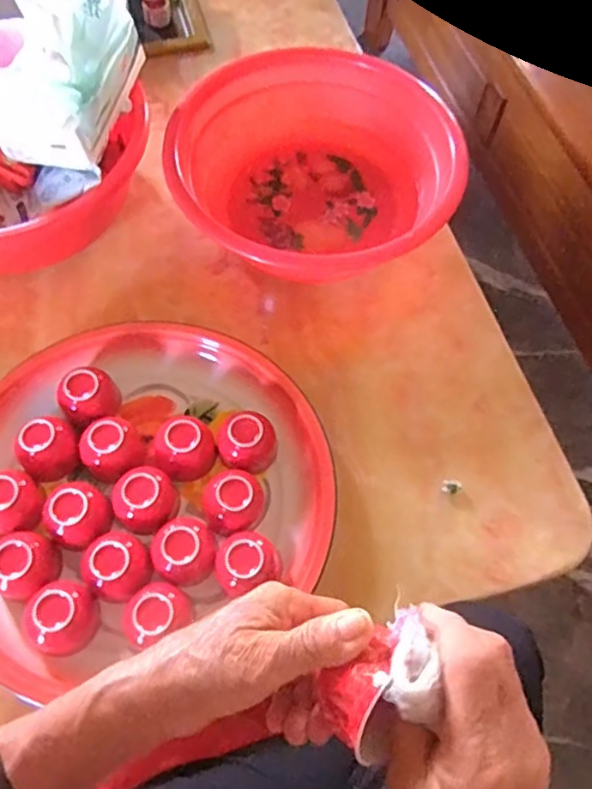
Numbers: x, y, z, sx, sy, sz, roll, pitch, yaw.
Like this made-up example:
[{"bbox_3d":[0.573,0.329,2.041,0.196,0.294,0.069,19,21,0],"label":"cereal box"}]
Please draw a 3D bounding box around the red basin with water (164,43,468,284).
[{"bbox_3d":[0.019,-0.230,0.672,0.288,0.107,0.278,0,63,-1],"label":"red basin with water"}]

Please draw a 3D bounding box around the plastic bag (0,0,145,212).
[{"bbox_3d":[-0.221,-0.300,0.579,0.101,0.148,0.191,14,64,4],"label":"plastic bag"}]

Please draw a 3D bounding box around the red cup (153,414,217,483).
[{"bbox_3d":[-0.100,0.051,0.562,0.051,0.046,0.051,0,63,-1],"label":"red cup"}]

